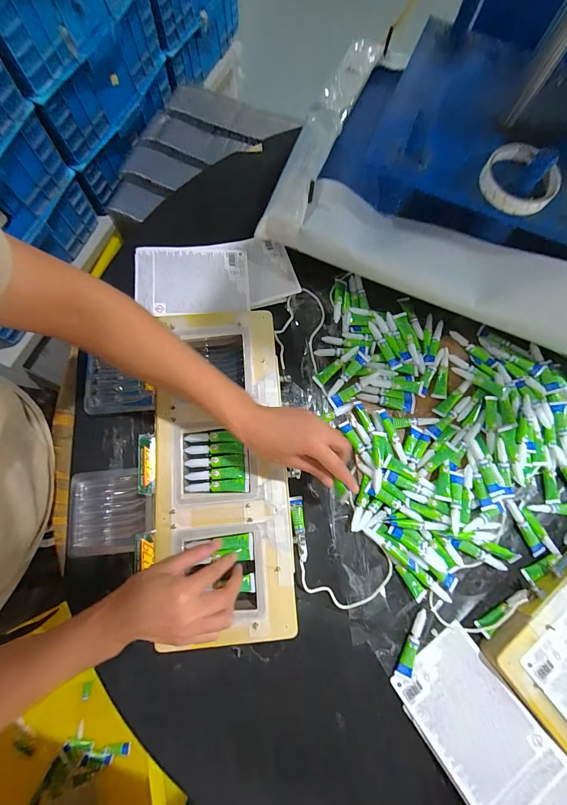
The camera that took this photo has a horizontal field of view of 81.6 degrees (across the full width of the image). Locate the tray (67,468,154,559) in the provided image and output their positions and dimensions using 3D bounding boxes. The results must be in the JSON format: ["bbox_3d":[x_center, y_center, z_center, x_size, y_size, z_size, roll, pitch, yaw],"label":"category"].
[{"bbox_3d":[-0.226,0.144,0.437,0.102,0.035,0.102,-5,77,-4],"label":"tray"}]

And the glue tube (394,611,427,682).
[{"bbox_3d":[0.164,0.308,0.417,0.019,0.008,0.084,24,76,3],"label":"glue tube"}]

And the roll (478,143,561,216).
[{"bbox_3d":[0.275,-0.265,0.385,0.088,0.023,0.088,-17,78,-7],"label":"roll"}]

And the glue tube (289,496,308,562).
[{"bbox_3d":[0.021,0.167,0.438,0.016,0.021,0.078,-5,77,-4],"label":"glue tube"}]

